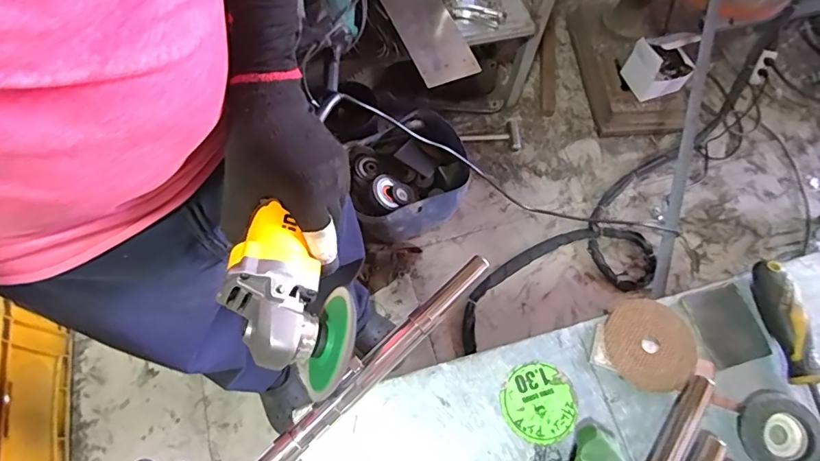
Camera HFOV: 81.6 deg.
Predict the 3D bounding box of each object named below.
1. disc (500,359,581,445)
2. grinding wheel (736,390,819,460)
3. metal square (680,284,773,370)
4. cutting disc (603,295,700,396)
[{"bbox_3d":[0.111,0.151,0.414,0.061,0.004,0.064,1,67,-1],"label":"disc"},{"bbox_3d":[0.312,0.173,0.403,0.061,0.027,0.066,1,67,-1],"label":"grinding wheel"},{"bbox_3d":[0.297,0.089,0.446,0.060,0.004,0.069,-14,68,-7],"label":"metal square"},{"bbox_3d":[0.220,0.104,0.435,0.079,0.007,0.083,1,67,-1],"label":"cutting disc"}]

